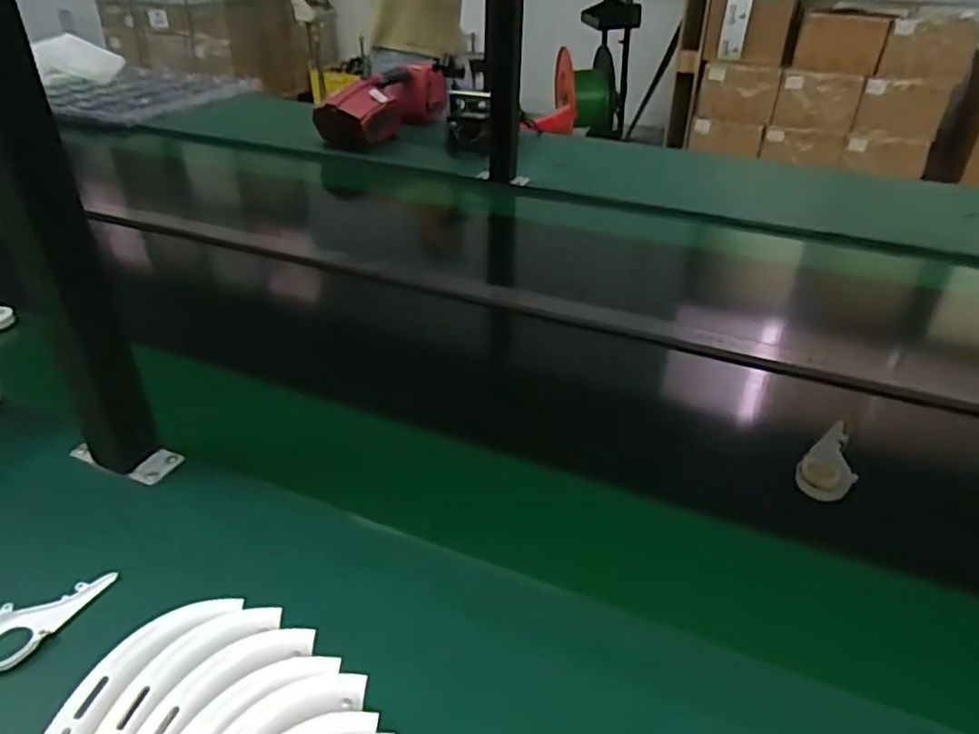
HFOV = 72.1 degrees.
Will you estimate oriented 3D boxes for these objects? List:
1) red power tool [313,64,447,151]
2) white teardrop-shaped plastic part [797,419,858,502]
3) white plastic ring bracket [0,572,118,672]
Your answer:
[{"bbox_3d":[-0.238,-0.594,1.531,0.140,0.132,0.326,15,36,21],"label":"red power tool"},{"bbox_3d":[0.316,0.087,0.628,0.045,0.020,0.086,19,53,20],"label":"white teardrop-shaped plastic part"},{"bbox_3d":[-0.327,0.177,0.486,0.045,0.011,0.094,14,36,20],"label":"white plastic ring bracket"}]

